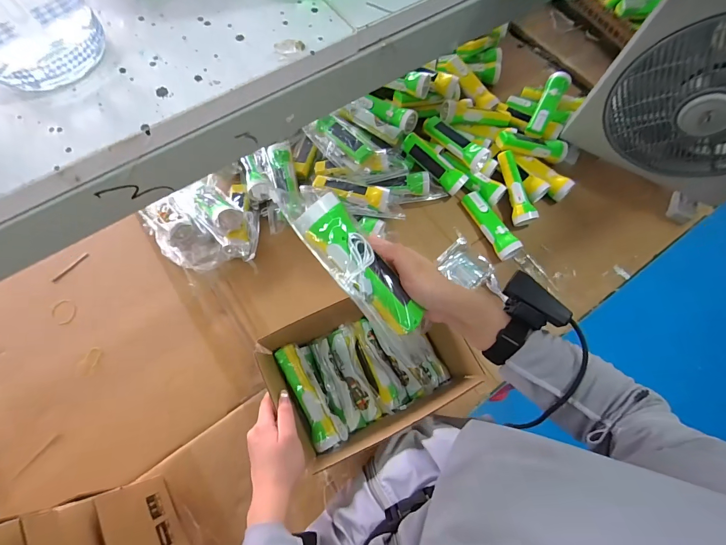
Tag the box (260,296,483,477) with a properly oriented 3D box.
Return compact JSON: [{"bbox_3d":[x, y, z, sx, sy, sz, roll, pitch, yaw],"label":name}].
[{"bbox_3d":[0.007,0.156,0.559,0.273,0.144,0.177,-21,72,-9],"label":"box"}]

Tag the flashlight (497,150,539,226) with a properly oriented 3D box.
[{"bbox_3d":[0.341,-0.190,0.773,0.041,0.046,0.170,-15,85,-7],"label":"flashlight"}]

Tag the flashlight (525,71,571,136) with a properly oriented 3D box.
[{"bbox_3d":[0.445,-0.405,0.835,0.048,0.036,0.161,27,86,8],"label":"flashlight"}]

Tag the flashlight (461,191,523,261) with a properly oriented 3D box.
[{"bbox_3d":[0.282,-0.107,0.769,0.042,0.045,0.170,-24,72,-10],"label":"flashlight"}]

